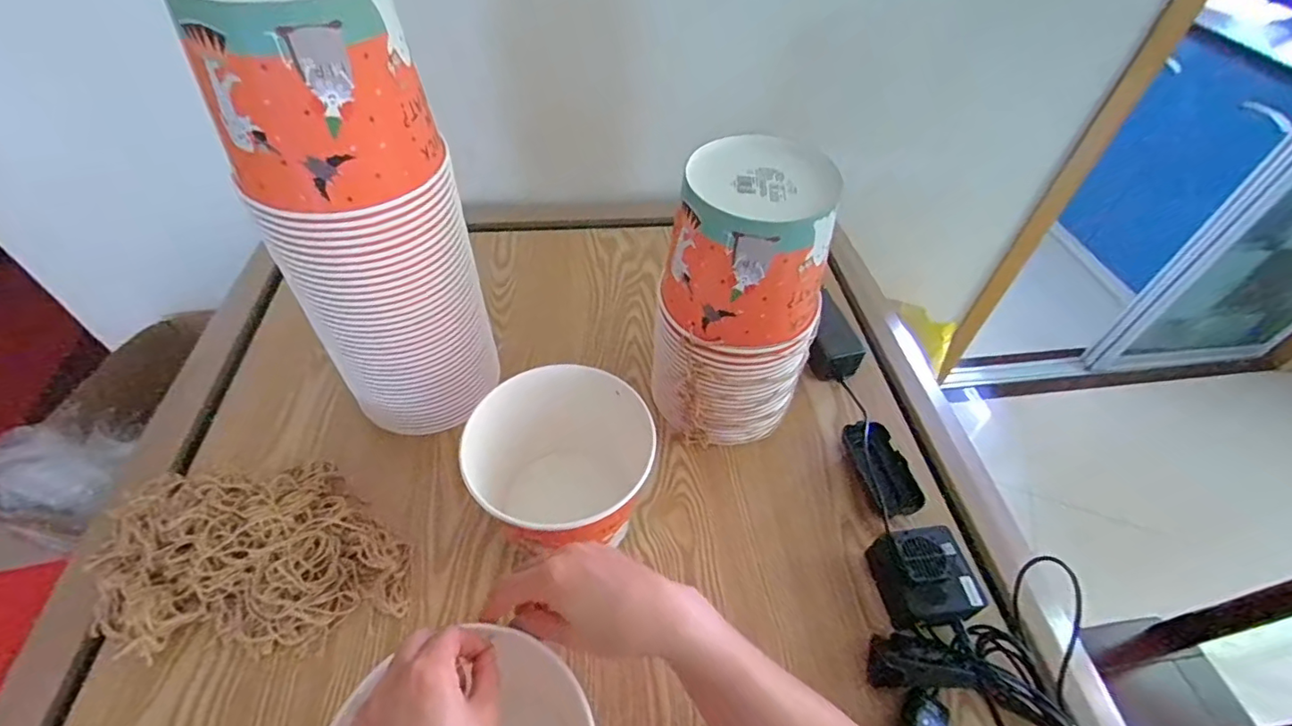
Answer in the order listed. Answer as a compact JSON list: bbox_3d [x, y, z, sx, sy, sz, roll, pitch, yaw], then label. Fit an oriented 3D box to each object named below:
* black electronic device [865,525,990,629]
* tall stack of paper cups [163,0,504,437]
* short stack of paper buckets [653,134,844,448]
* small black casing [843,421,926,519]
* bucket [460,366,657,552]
[{"bbox_3d":[0.252,0.196,0.504,0.075,0.046,0.077,-5,50,-7],"label":"black electronic device"},{"bbox_3d":[-0.236,-0.097,0.494,0.126,0.419,0.125,10,50,6],"label":"tall stack of paper cups"},{"bbox_3d":[0.090,-0.047,0.555,0.145,0.286,0.130,-9,51,-10],"label":"short stack of paper buckets"},{"bbox_3d":[0.253,0.110,0.591,0.049,0.026,0.104,-13,52,-13],"label":"small black casing"},{"bbox_3d":[-0.076,0.091,0.496,0.137,0.121,0.161,15,50,9],"label":"bucket"}]

